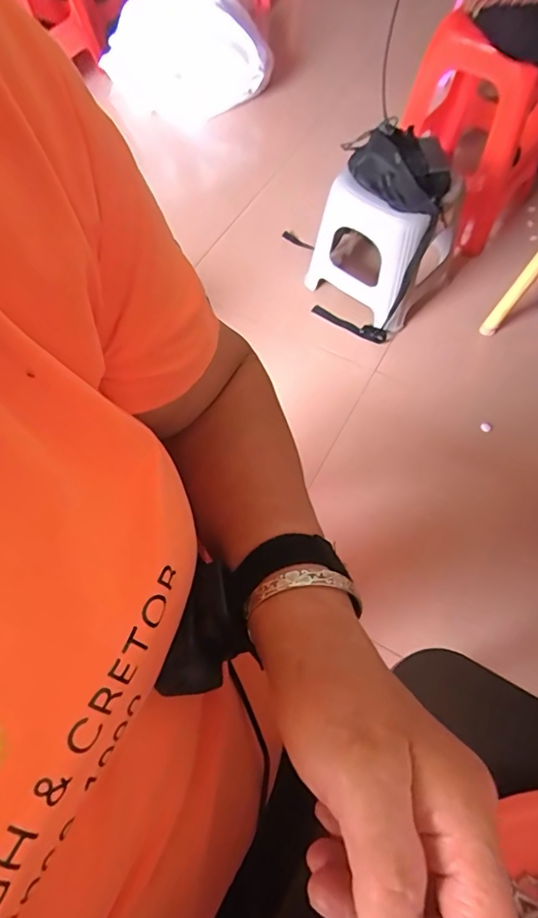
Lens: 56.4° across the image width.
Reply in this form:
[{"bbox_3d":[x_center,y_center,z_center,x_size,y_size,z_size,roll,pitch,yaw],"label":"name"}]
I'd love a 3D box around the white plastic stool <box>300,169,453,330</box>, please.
[{"bbox_3d":[0.297,-0.566,1.281,0.266,0.297,0.287,-41,69,-17],"label":"white plastic stool"}]

